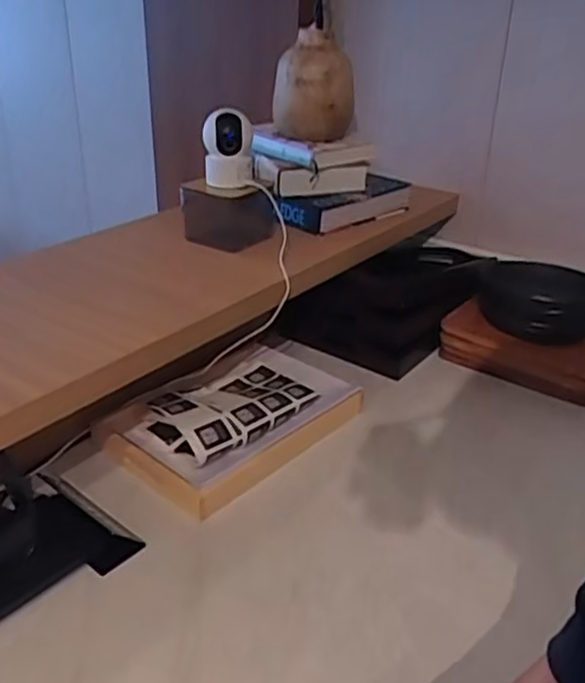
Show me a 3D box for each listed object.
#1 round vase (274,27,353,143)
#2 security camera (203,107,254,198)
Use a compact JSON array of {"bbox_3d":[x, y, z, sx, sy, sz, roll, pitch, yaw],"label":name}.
[{"bbox_3d":[0.032,-0.408,1.092,0.120,0.166,0.127,-2,28,-4],"label":"round vase"},{"bbox_3d":[-0.095,-0.281,1.003,0.071,0.115,0.082,-2,28,-6],"label":"security camera"}]

